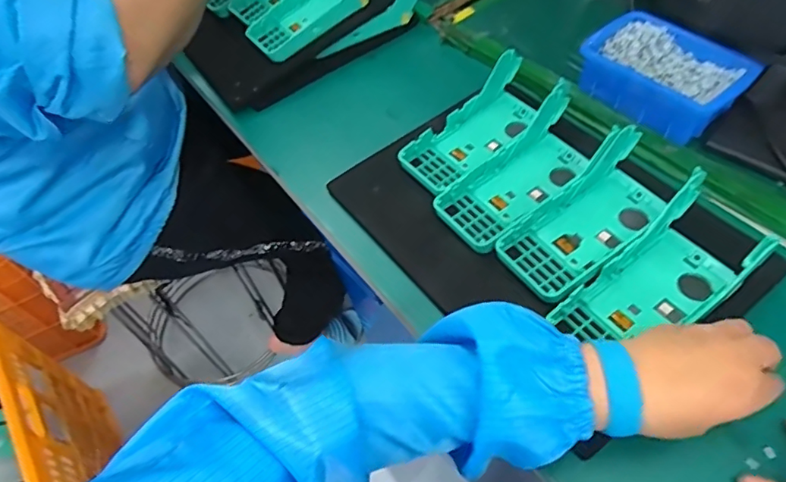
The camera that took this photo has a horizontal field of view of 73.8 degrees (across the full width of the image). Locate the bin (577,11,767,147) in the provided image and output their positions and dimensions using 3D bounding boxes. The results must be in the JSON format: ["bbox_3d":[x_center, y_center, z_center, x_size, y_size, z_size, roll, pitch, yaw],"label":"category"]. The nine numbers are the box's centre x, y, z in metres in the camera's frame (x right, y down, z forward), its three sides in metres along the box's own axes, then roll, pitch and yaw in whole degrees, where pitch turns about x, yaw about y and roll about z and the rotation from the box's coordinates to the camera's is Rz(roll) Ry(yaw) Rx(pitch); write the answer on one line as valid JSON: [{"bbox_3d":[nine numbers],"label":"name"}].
[{"bbox_3d":[0.277,-0.171,0.541,0.107,0.052,0.145,-34,58,-18],"label":"bin"}]

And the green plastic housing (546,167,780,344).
[{"bbox_3d":[0.213,0.032,0.414,0.171,0.051,0.082,-34,57,-18],"label":"green plastic housing"}]

